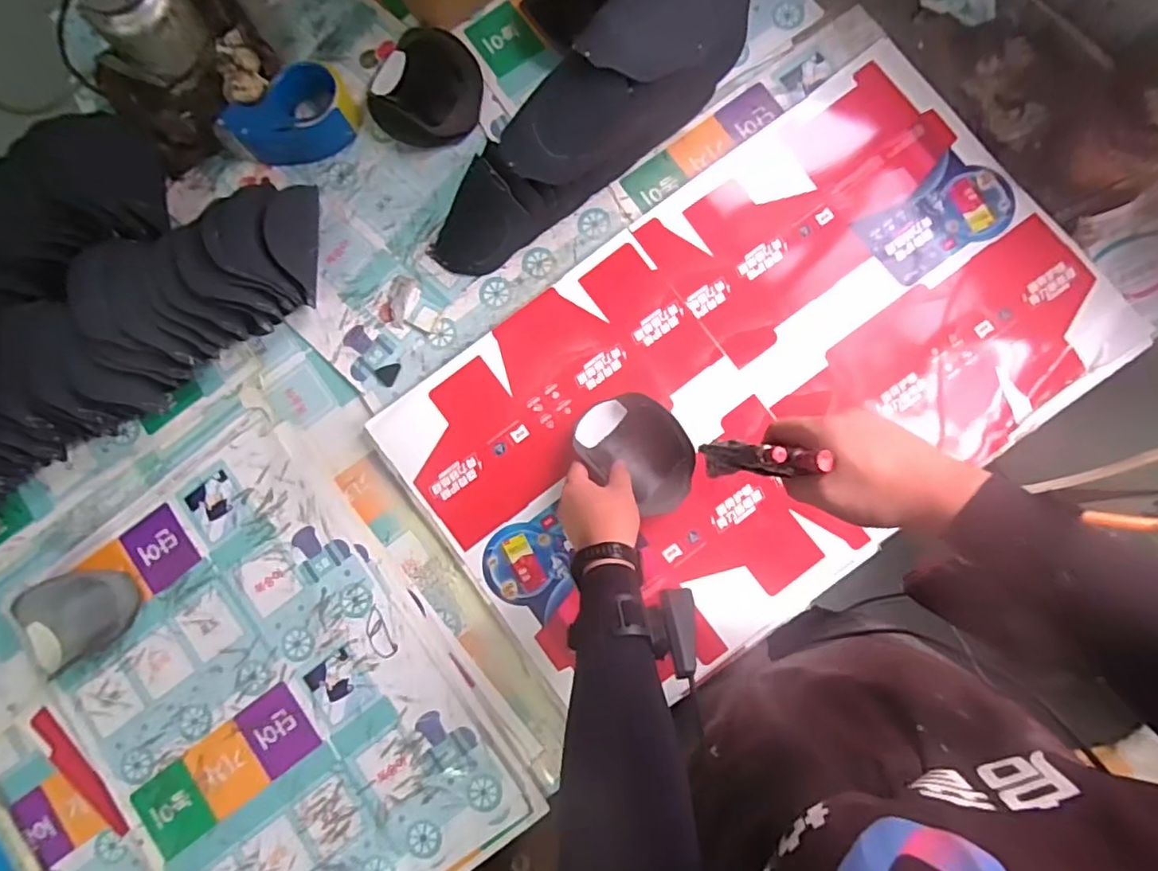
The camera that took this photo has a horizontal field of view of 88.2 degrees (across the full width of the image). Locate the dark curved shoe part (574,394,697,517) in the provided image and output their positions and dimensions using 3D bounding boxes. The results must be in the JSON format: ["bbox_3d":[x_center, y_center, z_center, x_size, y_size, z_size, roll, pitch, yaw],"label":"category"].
[{"bbox_3d":[0.067,0.014,0.660,0.143,0.040,0.101,41,87,8],"label":"dark curved shoe part"}]

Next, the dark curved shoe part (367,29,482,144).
[{"bbox_3d":[-0.196,-0.440,0.756,0.139,0.045,0.134,0,83,3],"label":"dark curved shoe part"}]

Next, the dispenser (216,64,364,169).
[{"bbox_3d":[-0.359,-0.399,0.742,0.162,0.053,0.106,-1,82,3],"label":"dispenser"}]

